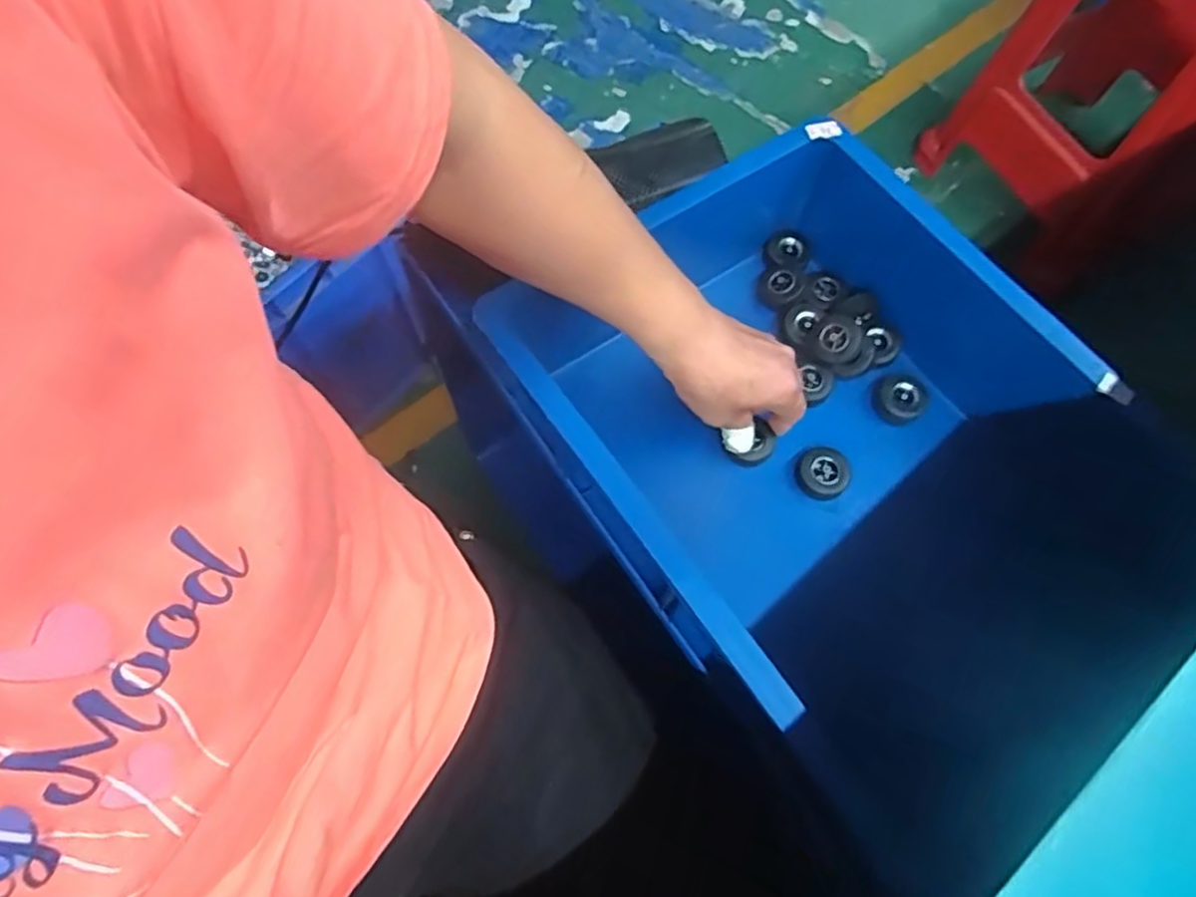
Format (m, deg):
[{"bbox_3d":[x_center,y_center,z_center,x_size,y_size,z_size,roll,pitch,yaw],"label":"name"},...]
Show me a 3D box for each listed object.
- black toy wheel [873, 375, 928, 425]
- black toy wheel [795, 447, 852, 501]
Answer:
[{"bbox_3d":[0.230,-0.039,0.532,0.039,0.013,0.036,-1,67,1],"label":"black toy wheel"},{"bbox_3d":[0.164,0.018,0.512,0.037,0.016,0.036,-1,67,1],"label":"black toy wheel"}]

